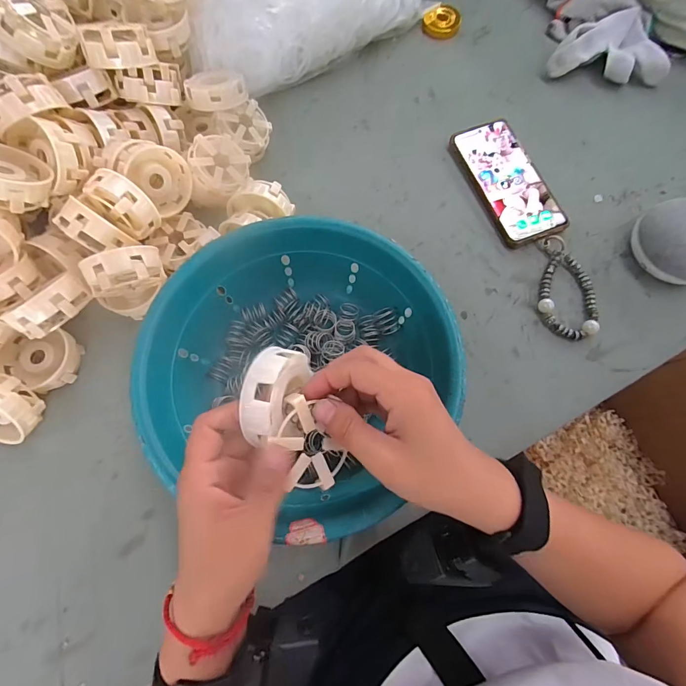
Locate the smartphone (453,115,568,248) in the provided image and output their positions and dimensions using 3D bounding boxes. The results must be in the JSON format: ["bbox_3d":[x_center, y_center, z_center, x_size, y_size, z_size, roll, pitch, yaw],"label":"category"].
[{"bbox_3d":[0.202,-0.200,0.451,0.078,0.015,0.167,-21,76,-8],"label":"smartphone"}]

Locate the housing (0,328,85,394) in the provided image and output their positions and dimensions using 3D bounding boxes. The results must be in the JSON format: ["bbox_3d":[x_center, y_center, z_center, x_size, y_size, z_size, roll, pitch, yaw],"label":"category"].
[{"bbox_3d":[-0.297,0.021,0.362,0.065,0.033,0.057,-2,74,-3],"label":"housing"}]

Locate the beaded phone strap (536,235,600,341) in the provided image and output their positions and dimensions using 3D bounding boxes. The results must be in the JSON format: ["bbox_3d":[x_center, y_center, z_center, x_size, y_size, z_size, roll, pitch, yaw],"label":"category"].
[{"bbox_3d":[0.252,-0.063,0.409,0.060,0.017,0.113,10,74,1],"label":"beaded phone strap"}]

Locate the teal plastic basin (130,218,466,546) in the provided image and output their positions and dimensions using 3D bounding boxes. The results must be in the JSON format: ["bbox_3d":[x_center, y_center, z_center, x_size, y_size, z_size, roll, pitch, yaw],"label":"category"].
[{"bbox_3d":[-0.032,0.017,0.342,0.254,0.090,0.243,1,74,-2],"label":"teal plastic basin"}]

